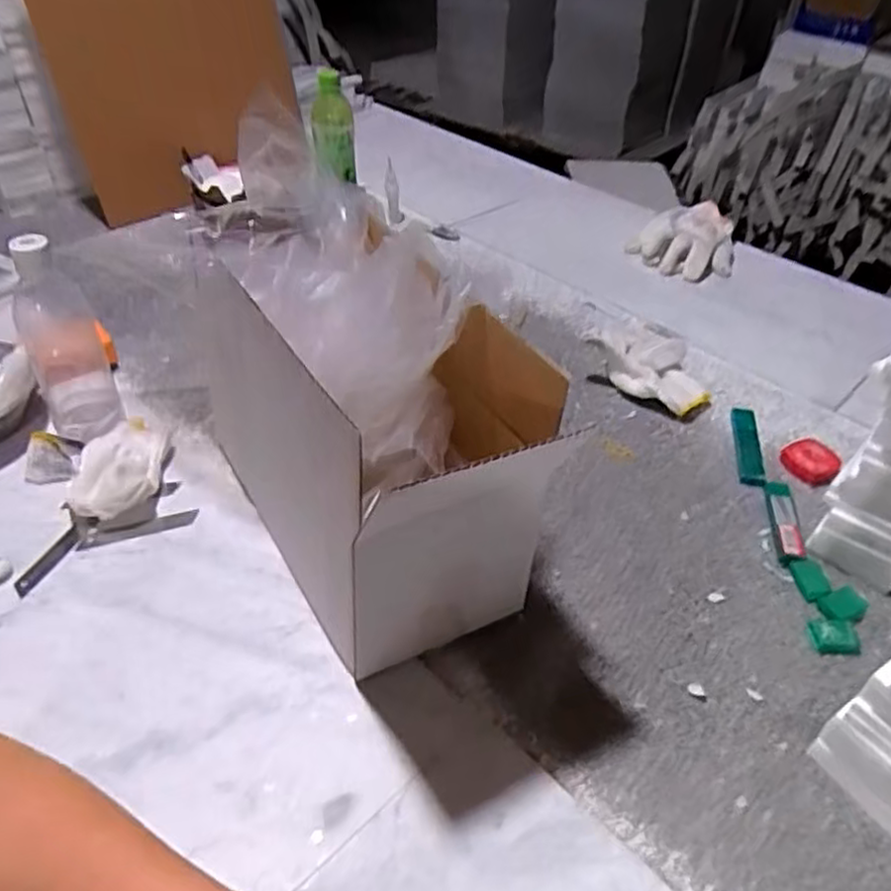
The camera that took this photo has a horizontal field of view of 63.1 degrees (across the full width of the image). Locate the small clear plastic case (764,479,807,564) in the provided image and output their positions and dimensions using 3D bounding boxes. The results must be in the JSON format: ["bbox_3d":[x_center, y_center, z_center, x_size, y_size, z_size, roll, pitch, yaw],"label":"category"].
[{"bbox_3d":[0.320,0.069,0.685,0.025,0.011,0.107,11,40,7],"label":"small clear plastic case"}]

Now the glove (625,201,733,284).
[{"bbox_3d":[0.366,-0.302,1.089,0.154,0.060,0.133,-18,45,-25],"label":"glove"}]

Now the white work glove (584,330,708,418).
[{"bbox_3d":[0.236,-0.094,0.837,0.101,0.045,0.148,-25,48,-31],"label":"white work glove"}]

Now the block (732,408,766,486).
[{"bbox_3d":[0.320,0.000,0.770,0.025,0.009,0.119,11,40,7],"label":"block"}]

